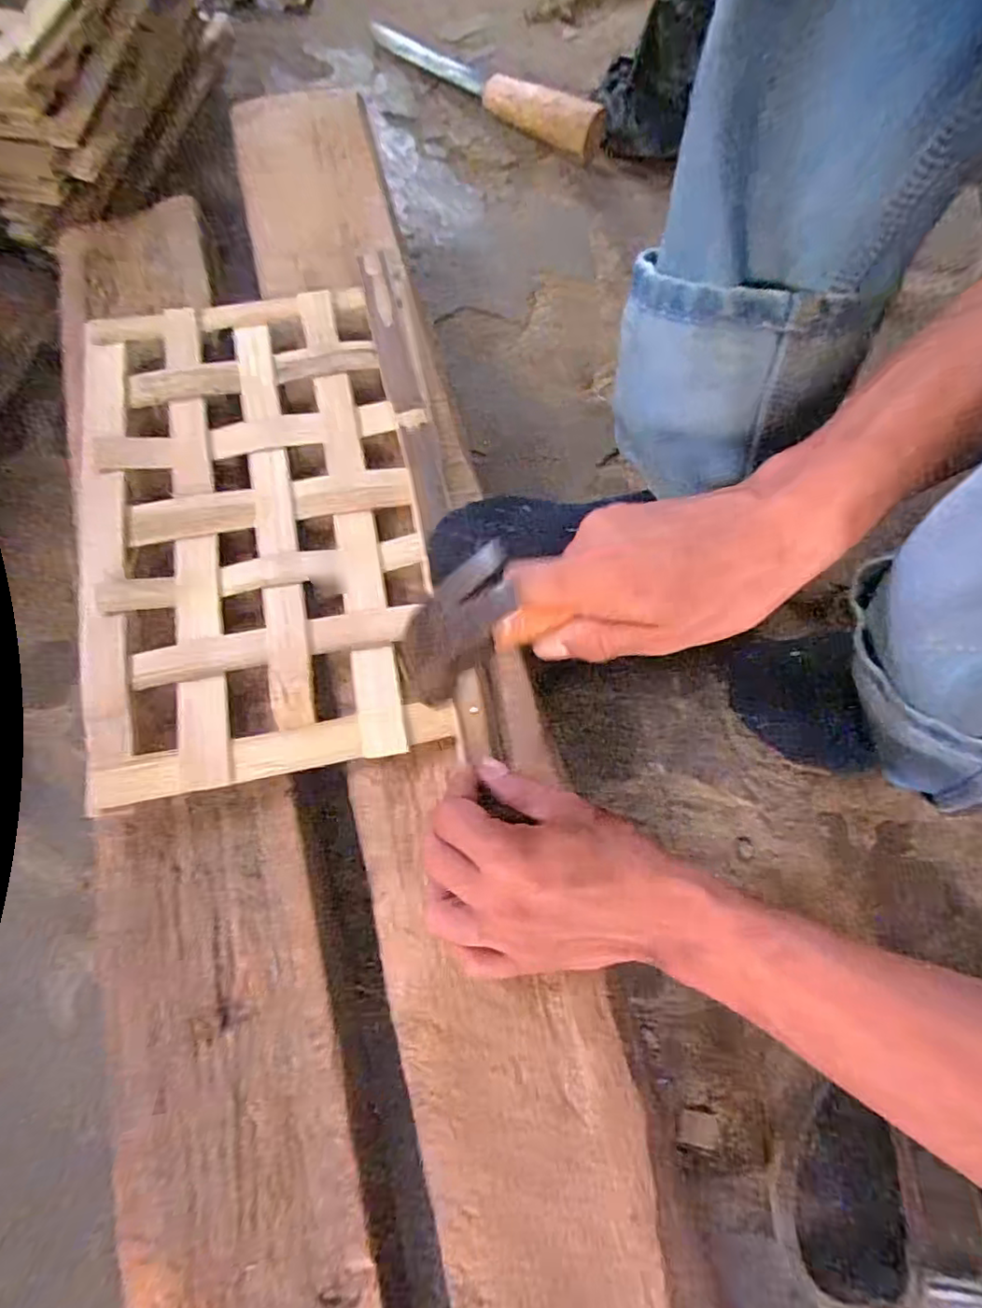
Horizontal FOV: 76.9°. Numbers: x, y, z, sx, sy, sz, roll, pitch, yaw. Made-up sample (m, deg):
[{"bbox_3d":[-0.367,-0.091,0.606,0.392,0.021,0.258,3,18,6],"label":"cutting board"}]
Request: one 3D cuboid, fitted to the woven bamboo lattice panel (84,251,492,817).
[{"bbox_3d":[-0.144,-0.096,0.395,0.218,0.013,0.348,-10,72,-5],"label":"woven bamboo lattice panel"}]

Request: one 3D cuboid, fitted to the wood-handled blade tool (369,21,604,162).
[{"bbox_3d":[-0.015,-0.587,0.628,0.313,0.038,0.059,38,73,12],"label":"wood-handled blade tool"}]

